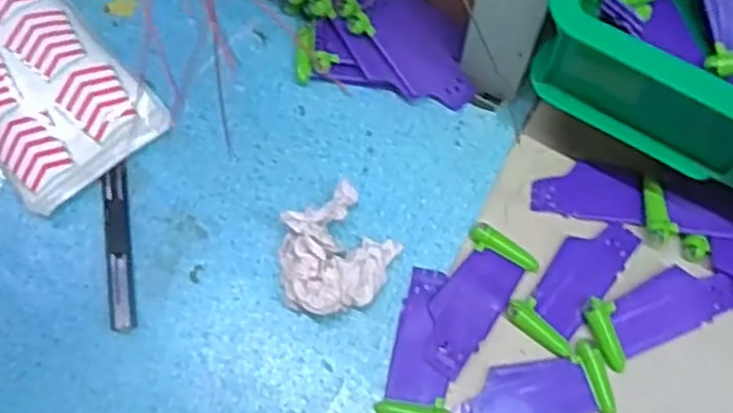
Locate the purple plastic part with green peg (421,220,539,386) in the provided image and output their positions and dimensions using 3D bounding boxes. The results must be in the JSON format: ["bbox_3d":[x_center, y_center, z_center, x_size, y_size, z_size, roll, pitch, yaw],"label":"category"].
[{"bbox_3d":[0.062,0.055,0.450,0.039,0.012,0.089,33,73,9],"label":"purple plastic part with green peg"}]

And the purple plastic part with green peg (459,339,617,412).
[{"bbox_3d":[0.096,0.107,0.434,0.088,0.006,0.041,-10,72,-5],"label":"purple plastic part with green peg"}]

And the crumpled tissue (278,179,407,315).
[{"bbox_3d":[-0.016,0.025,0.448,0.067,0.038,0.082,10,71,4],"label":"crumpled tissue"}]

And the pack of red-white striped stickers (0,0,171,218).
[{"bbox_3d":[-0.234,-0.104,0.496,0.099,0.029,0.216,-40,77,-14],"label":"pack of red-white striped stickers"}]

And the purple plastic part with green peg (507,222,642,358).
[{"bbox_3d":[0.127,0.043,0.456,0.042,0.014,0.090,36,74,10],"label":"purple plastic part with green peg"}]

